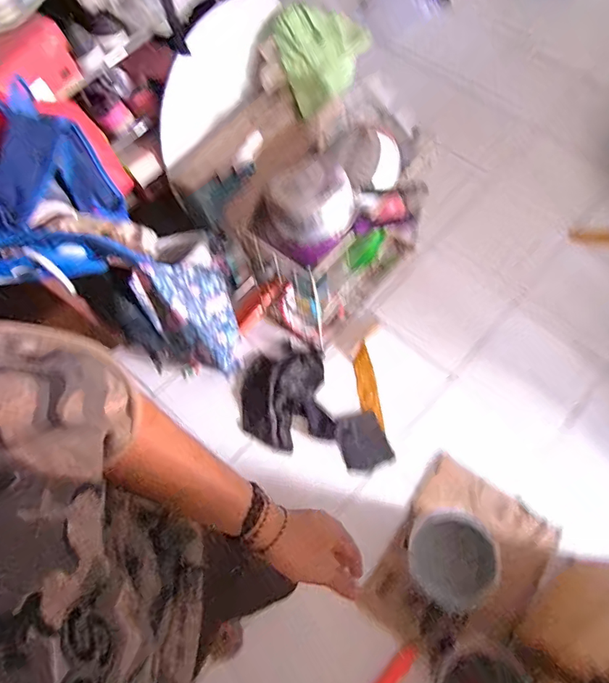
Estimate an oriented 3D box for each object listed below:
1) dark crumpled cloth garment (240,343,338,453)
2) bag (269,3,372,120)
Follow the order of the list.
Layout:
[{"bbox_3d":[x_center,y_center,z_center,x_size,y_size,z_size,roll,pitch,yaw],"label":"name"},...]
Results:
[{"bbox_3d":[-0.056,0.155,1.295,0.244,0.032,0.270,-9,67,0],"label":"dark crumpled cloth garment"},{"bbox_3d":[0.055,-0.706,1.153,0.228,0.065,0.228,-27,101,-18],"label":"bag"}]

